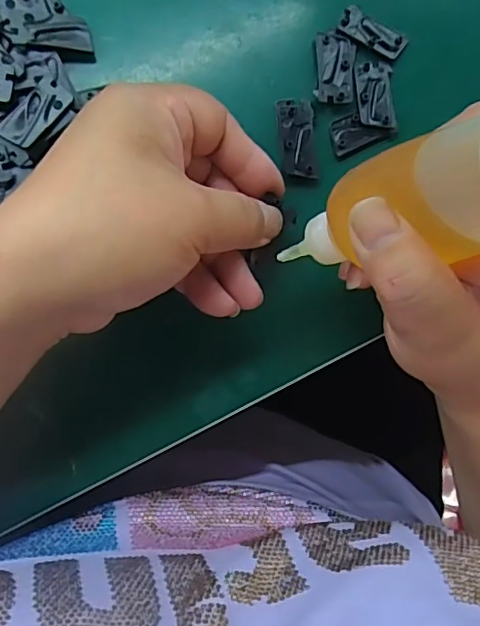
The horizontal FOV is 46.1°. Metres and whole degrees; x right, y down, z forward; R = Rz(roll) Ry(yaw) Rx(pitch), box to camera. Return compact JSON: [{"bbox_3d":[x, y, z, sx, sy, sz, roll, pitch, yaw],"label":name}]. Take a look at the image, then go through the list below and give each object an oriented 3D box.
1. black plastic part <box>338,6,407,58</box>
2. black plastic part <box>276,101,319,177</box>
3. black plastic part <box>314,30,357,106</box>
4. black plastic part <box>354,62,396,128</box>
[{"bbox_3d":[0.064,-0.135,0.273,0.033,0.004,0.015,27,84,-5],"label":"black plastic part"},{"bbox_3d":[0.027,-0.082,0.265,0.017,0.004,0.037,-6,88,-7],"label":"black plastic part"},{"bbox_3d":[0.046,-0.117,0.269,0.019,0.004,0.033,2,87,-7],"label":"black plastic part"},{"bbox_3d":[0.066,-0.106,0.273,0.018,0.004,0.031,-5,88,-7],"label":"black plastic part"}]

